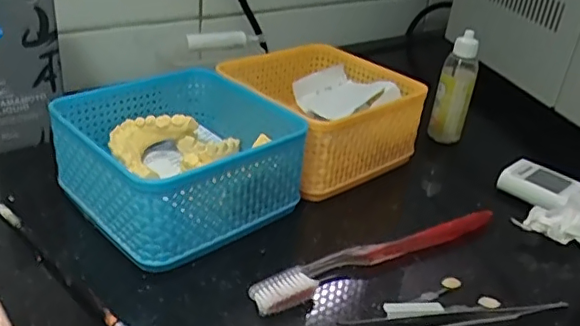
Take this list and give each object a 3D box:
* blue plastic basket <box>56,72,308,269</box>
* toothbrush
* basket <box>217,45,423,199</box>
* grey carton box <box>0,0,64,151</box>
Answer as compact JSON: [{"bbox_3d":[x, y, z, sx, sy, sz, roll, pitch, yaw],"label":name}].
[{"bbox_3d":[-0.074,-0.005,0.382,0.130,0.063,0.129,-21,40,-39],"label":"blue plastic basket"},{"bbox_3d":[0.057,0.056,0.353,0.182,0.013,0.022,-13,36,-30],"label":"toothbrush"},{"bbox_3d":[0.022,-0.041,0.463,0.125,0.067,0.133,-20,40,-38],"label":"basket"},{"bbox_3d":[-0.208,-0.077,0.428,0.057,0.118,0.052,-12,35,-28],"label":"grey carton box"}]

